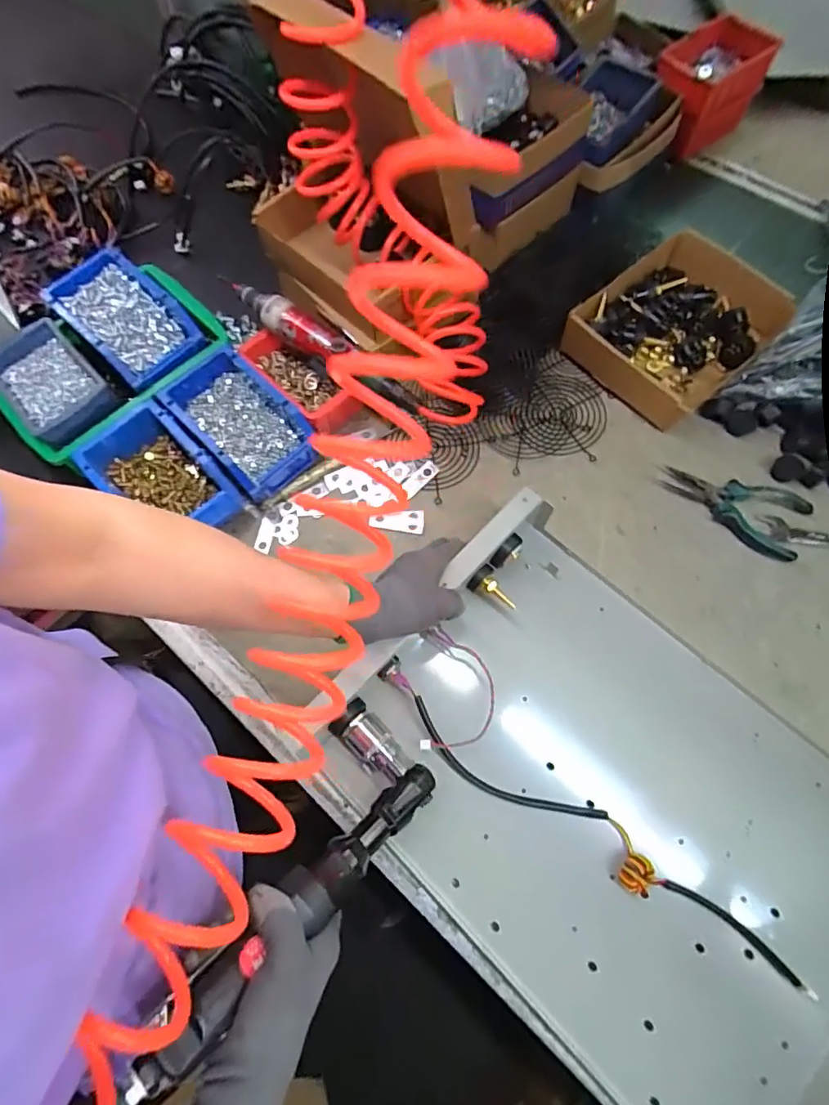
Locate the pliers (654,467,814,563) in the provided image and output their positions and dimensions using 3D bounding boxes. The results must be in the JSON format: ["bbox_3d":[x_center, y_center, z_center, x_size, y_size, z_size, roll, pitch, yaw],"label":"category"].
[{"bbox_3d":[0.345,-0.053,0.559,0.149,0.014,0.073,27,72,12],"label":"pliers"}]

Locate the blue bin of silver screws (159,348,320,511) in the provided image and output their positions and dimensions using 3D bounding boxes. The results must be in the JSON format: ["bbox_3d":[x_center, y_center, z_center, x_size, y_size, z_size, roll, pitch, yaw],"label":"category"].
[{"bbox_3d":[-0.198,-0.147,0.593,0.103,0.068,0.166,-43,73,-13],"label":"blue bin of silver screws"}]

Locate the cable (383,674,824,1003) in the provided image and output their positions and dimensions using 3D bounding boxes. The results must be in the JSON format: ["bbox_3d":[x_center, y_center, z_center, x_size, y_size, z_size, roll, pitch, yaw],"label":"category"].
[{"bbox_3d":[0.141,0.237,0.441,0.398,0.033,0.045,31,73,14],"label":"cable"}]

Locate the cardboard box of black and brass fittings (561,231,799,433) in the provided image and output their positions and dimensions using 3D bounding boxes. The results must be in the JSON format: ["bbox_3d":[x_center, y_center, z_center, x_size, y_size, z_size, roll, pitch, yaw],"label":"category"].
[{"bbox_3d":[0.326,-0.281,0.631,0.249,0.057,0.178,-41,72,-13],"label":"cardboard box of black and brass fittings"}]

